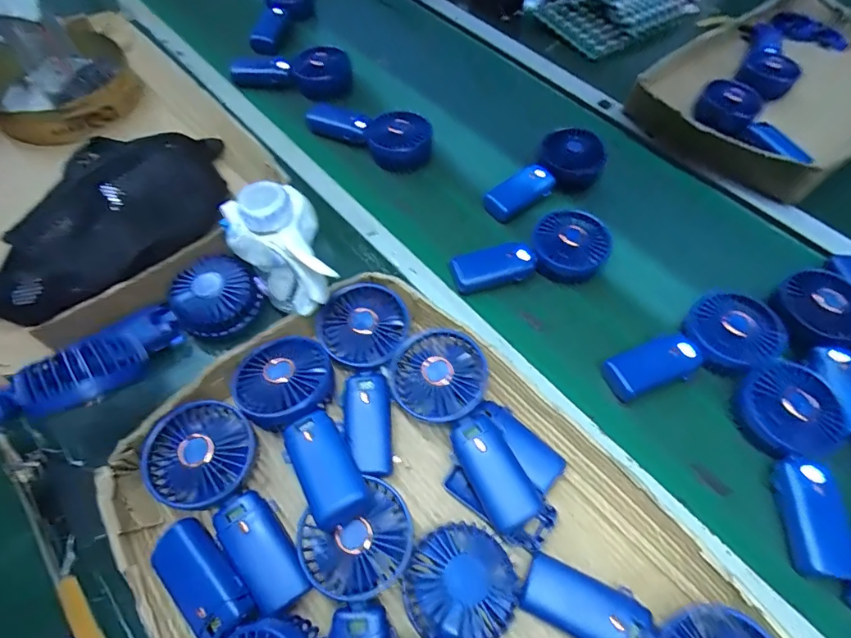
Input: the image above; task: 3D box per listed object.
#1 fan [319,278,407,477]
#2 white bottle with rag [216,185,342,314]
[{"bbox_3d":[-0.055,0.054,0.452,0.077,0.031,0.183,-5,71,-5],"label":"fan"},{"bbox_3d":[-0.133,-0.053,0.446,0.077,0.131,0.090,-19,60,-13],"label":"white bottle with rag"}]

